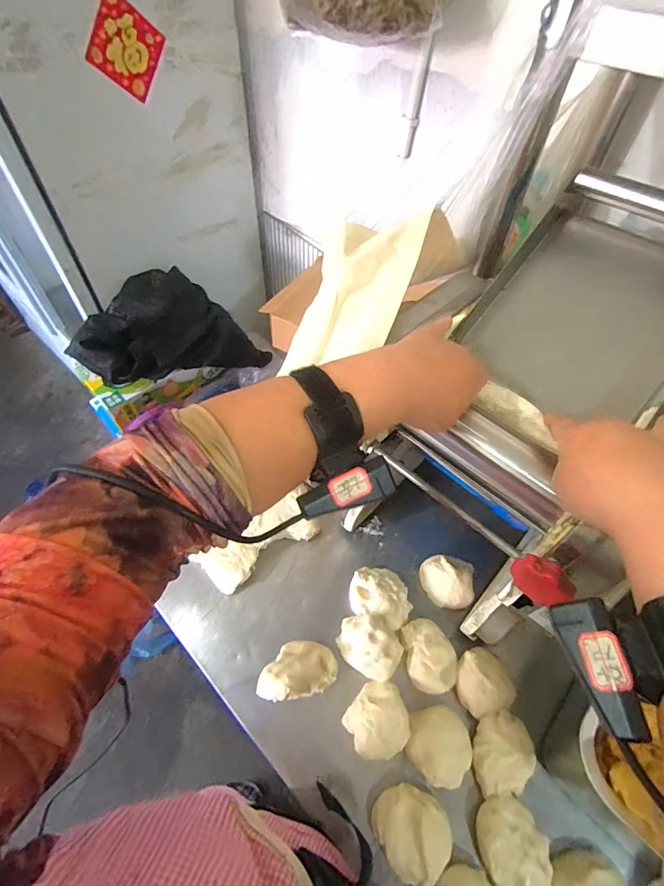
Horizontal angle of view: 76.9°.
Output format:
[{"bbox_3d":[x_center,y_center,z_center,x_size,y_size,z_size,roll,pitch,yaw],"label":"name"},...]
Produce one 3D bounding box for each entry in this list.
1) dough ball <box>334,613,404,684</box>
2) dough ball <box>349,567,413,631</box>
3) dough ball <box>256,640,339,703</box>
[{"bbox_3d":[0.049,0.270,0.554,0.067,0.047,0.090,-37,63,-25],"label":"dough ball"},{"bbox_3d":[0.070,0.220,0.594,0.094,0.043,0.079,17,55,10],"label":"dough ball"},{"bbox_3d":[-0.045,0.290,0.536,0.098,0.049,0.063,-7,55,-7],"label":"dough ball"}]

